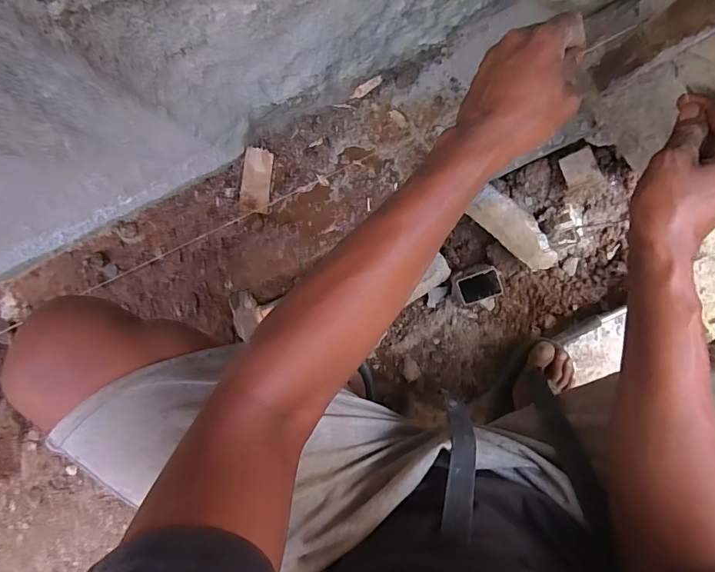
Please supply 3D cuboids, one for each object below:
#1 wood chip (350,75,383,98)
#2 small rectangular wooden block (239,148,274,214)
[{"bbox_3d":[0.012,-0.287,0.631,0.051,0.005,0.014,-31,114,14],"label":"wood chip"},{"bbox_3d":[-0.154,-0.160,0.664,0.043,0.009,0.092,6,106,-9],"label":"small rectangular wooden block"}]

